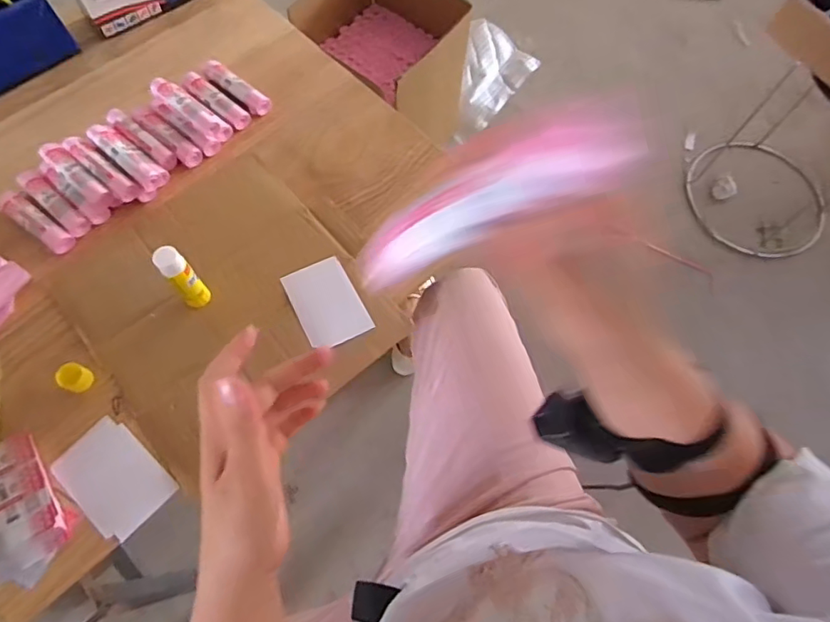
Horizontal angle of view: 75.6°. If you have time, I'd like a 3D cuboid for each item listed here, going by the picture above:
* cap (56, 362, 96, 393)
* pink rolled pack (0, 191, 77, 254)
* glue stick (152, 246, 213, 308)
[{"bbox_3d":[-0.410,0.080,0.647,0.028,0.032,0.030,0,67,-1],"label":"cap"},{"bbox_3d":[-0.515,-0.122,0.730,0.129,0.019,0.031,36,71,13],"label":"pink rolled pack"},{"bbox_3d":[-0.279,-0.037,0.649,0.031,0.115,0.029,-35,72,-15],"label":"glue stick"}]

